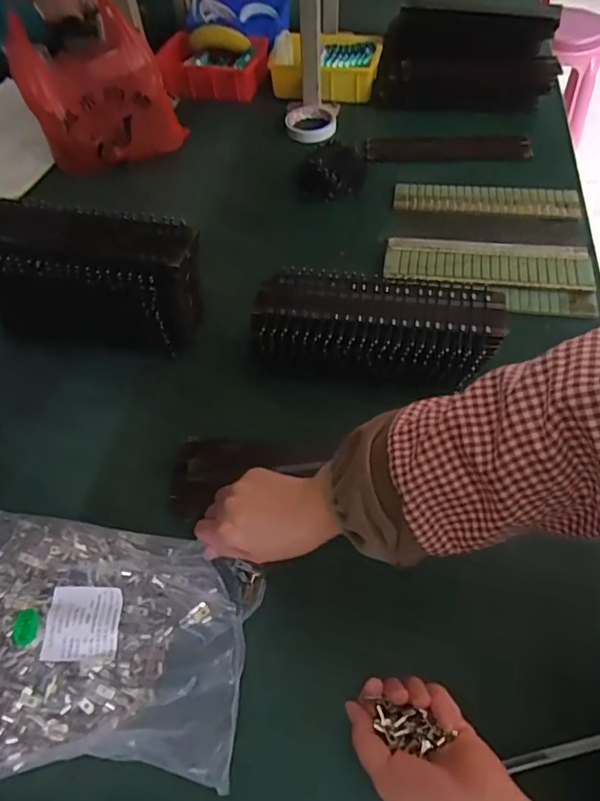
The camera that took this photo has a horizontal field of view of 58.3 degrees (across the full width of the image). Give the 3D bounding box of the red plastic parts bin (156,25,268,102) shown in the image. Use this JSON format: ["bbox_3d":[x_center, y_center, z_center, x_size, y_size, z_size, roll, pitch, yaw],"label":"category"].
[{"bbox_3d":[-0.156,-0.605,0.960,0.166,0.114,0.104,22,58,18],"label":"red plastic parts bin"}]

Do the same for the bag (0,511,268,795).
[{"bbox_3d":[-0.174,0.202,0.460,0.258,0.056,0.205,1,50,4],"label":"bag"}]

